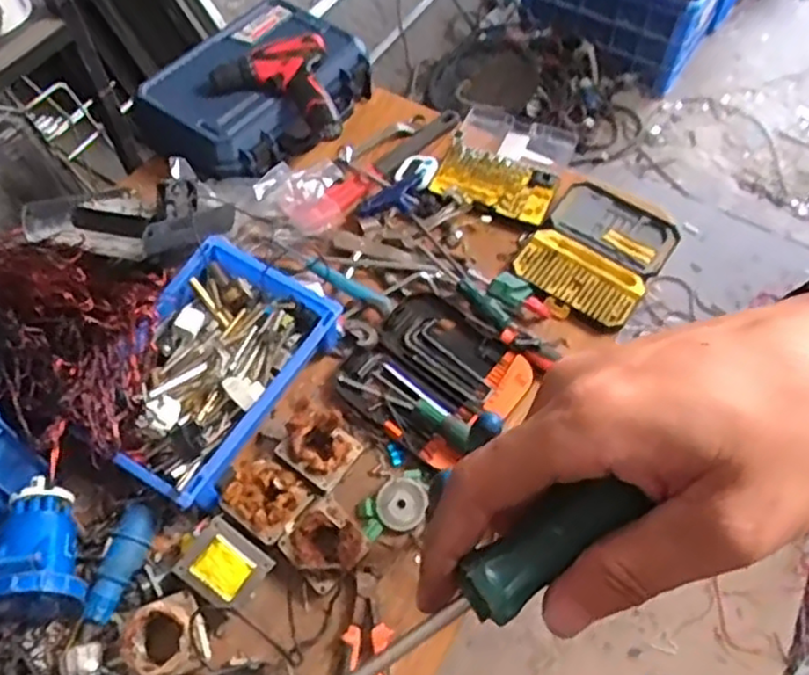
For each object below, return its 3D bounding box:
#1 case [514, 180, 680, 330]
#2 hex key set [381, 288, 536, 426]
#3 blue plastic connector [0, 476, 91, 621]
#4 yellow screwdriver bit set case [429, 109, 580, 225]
[{"bbox_3d":[0.297,-0.137,1.069,0.184,0.029,0.243,30,62,19],"label":"case"},{"bbox_3d":[0.074,0.019,0.953,0.118,0.031,0.210,-39,65,-22],"label":"hex key set"},{"bbox_3d":[-0.404,0.230,0.781,0.101,0.116,0.139,-7,57,-4],"label":"blue plastic connector"},{"bbox_3d":[0.171,-0.307,1.160,0.189,0.027,0.248,17,59,12],"label":"yellow screwdriver bit set case"}]

